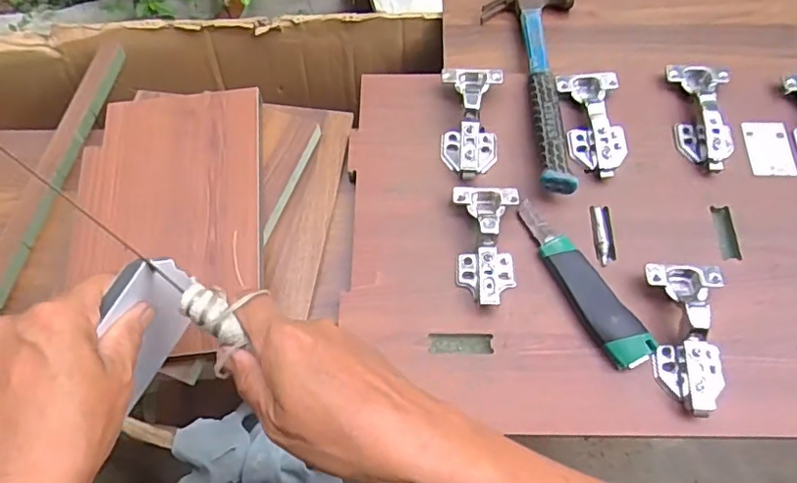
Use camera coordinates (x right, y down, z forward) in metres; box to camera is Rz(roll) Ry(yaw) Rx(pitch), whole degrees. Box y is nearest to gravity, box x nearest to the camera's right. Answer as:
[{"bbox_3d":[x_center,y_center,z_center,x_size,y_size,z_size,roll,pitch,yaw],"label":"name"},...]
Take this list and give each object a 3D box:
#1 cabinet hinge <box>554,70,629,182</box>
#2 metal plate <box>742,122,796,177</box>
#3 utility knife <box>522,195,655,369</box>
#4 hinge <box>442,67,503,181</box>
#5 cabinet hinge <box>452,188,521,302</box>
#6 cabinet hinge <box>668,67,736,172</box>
[{"bbox_3d":[0.193,-0.118,0.564,0.055,0.018,0.119,-2,67,2],"label":"cabinet hinge"},{"bbox_3d":[0.367,-0.092,0.570,0.040,0.007,0.066,0,67,16],"label":"metal plate"},{"bbox_3d":[0.155,0.030,0.489,0.037,0.011,0.163,-28,68,-8],"label":"utility knife"},{"bbox_3d":[0.072,-0.117,0.564,0.058,0.030,0.118,2,65,1],"label":"hinge"},{"bbox_3d":[0.078,0.002,0.512,0.056,0.033,0.112,5,63,0],"label":"cabinet hinge"},{"bbox_3d":[0.302,-0.127,0.566,0.051,0.034,0.124,1,63,-2],"label":"cabinet hinge"}]

